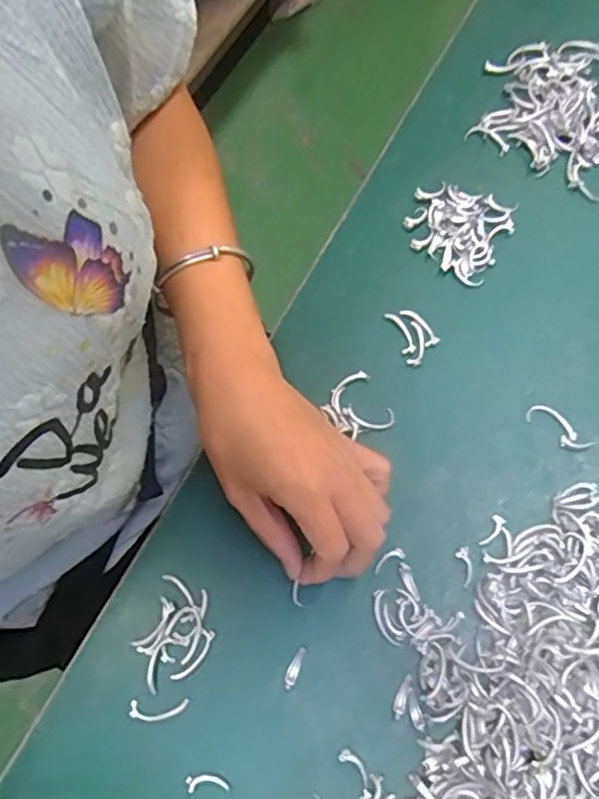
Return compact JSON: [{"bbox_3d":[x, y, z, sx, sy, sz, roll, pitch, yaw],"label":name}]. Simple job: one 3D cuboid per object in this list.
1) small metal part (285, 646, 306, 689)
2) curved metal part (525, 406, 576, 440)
[{"bbox_3d":[-0.003,0.142,0.329,0.006,0.004,0.022,19,73,8],"label":"small metal part"},{"bbox_3d":[0.151,0.012,0.368,0.030,0.004,0.014,27,74,10],"label":"curved metal part"}]

